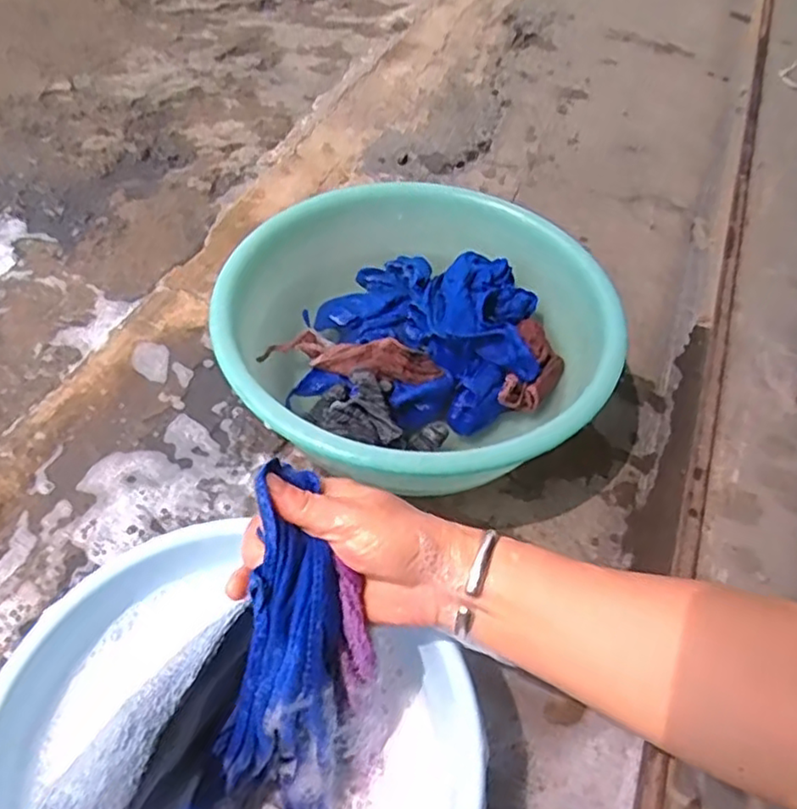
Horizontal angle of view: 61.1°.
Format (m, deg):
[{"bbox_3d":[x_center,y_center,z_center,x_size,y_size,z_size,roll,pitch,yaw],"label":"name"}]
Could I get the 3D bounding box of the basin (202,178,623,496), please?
[{"bbox_3d":[0.020,-0.062,0.632,0.344,0.112,0.334,0,50,-1],"label":"basin"}]

